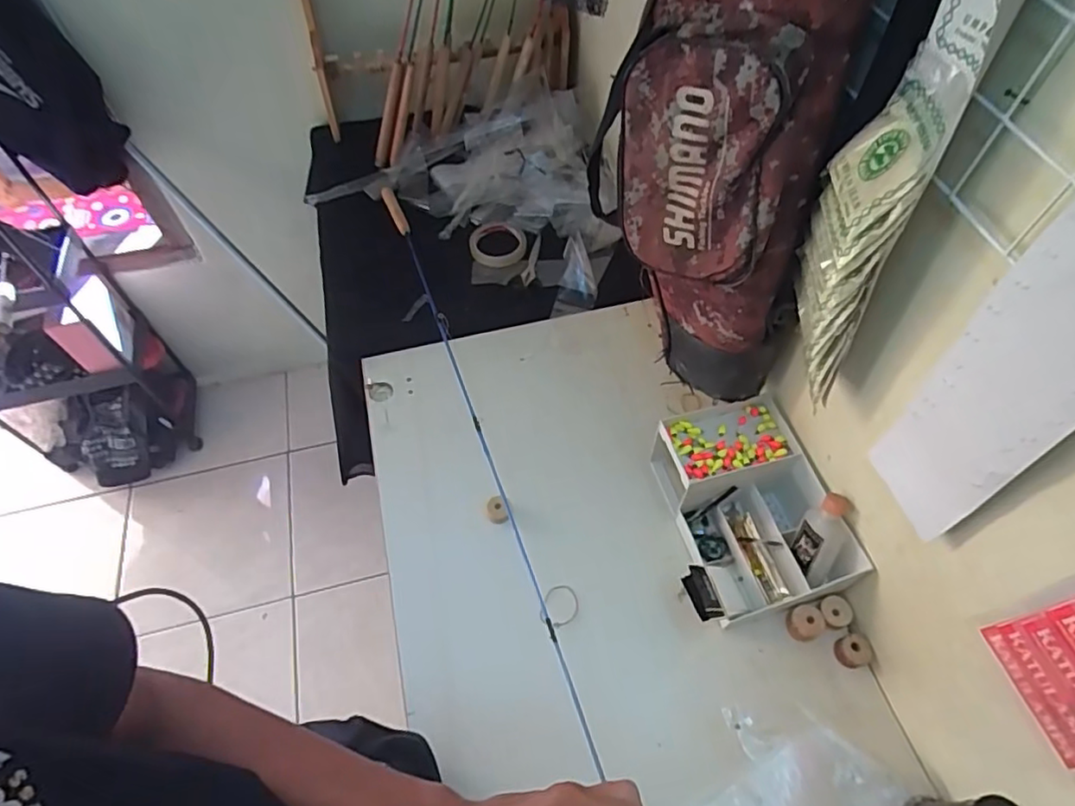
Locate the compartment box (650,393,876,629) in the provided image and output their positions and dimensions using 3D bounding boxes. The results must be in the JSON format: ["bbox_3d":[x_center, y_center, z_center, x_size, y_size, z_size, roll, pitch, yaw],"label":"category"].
[{"bbox_3d":[0.241,0.129,0.715,0.186,0.102,0.243,-12,57,-7],"label":"compartment box"}]

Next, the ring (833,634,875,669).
[{"bbox_3d":[0.349,0.275,0.666,0.035,0.022,0.032,0,56,1],"label":"ring"}]

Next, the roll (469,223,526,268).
[{"bbox_3d":[-0.066,-0.269,1.017,0.094,0.014,0.097,0,56,1],"label":"roll"}]

